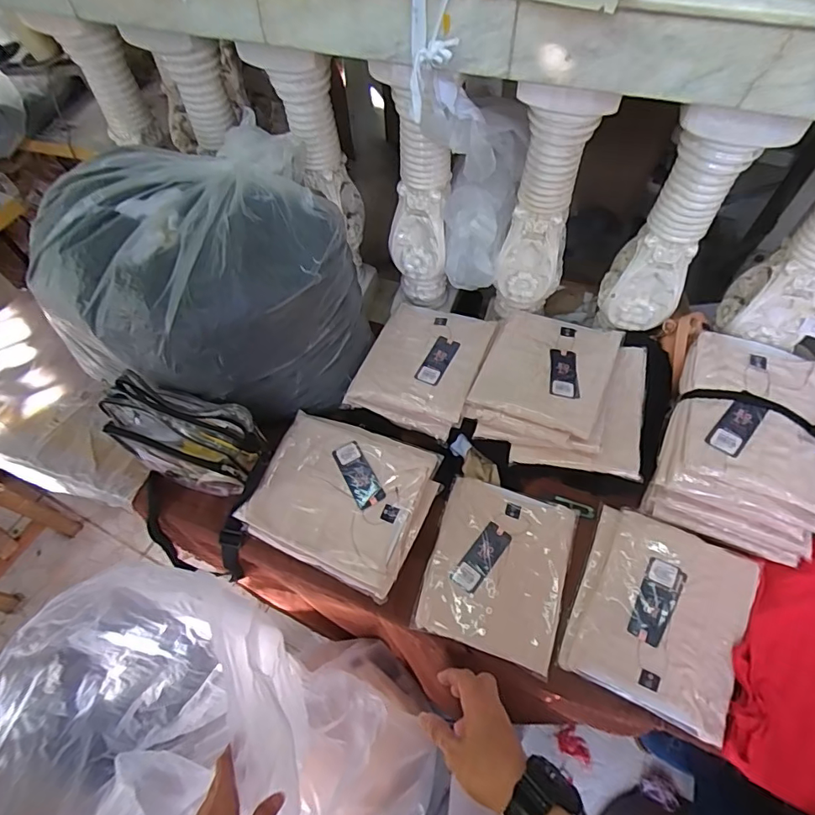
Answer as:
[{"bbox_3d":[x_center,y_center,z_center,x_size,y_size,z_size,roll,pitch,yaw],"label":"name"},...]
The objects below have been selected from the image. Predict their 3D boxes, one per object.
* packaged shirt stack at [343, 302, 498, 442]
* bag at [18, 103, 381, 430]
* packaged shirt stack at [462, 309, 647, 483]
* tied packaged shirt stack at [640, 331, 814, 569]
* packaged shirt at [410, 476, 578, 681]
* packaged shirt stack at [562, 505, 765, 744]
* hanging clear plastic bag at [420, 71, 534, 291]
[{"bbox_3d":[0.032,-0.091,0.919,0.209,0.046,0.265,20,62,13],"label":"packaged shirt stack"},{"bbox_3d":[-0.333,-0.230,0.858,0.502,0.312,0.419,18,62,12],"label":"bag"},{"bbox_3d":[0.274,-0.042,0.867,0.287,0.080,0.282,14,61,10],"label":"packaged shirt stack"},{"bbox_3d":[0.540,0.054,0.784,0.222,0.141,0.300,20,62,13],"label":"tied packaged shirt stack"},{"bbox_3d":[0.147,0.253,0.780,0.212,0.028,0.258,16,61,11],"label":"packaged shirt"},{"bbox_3d":[0.379,0.305,0.727,0.221,0.063,0.262,22,63,14],"label":"packaged shirt stack"},{"bbox_3d":[0.108,-0.357,0.806,0.139,0.344,0.107,16,61,11],"label":"hanging clear plastic bag"}]

